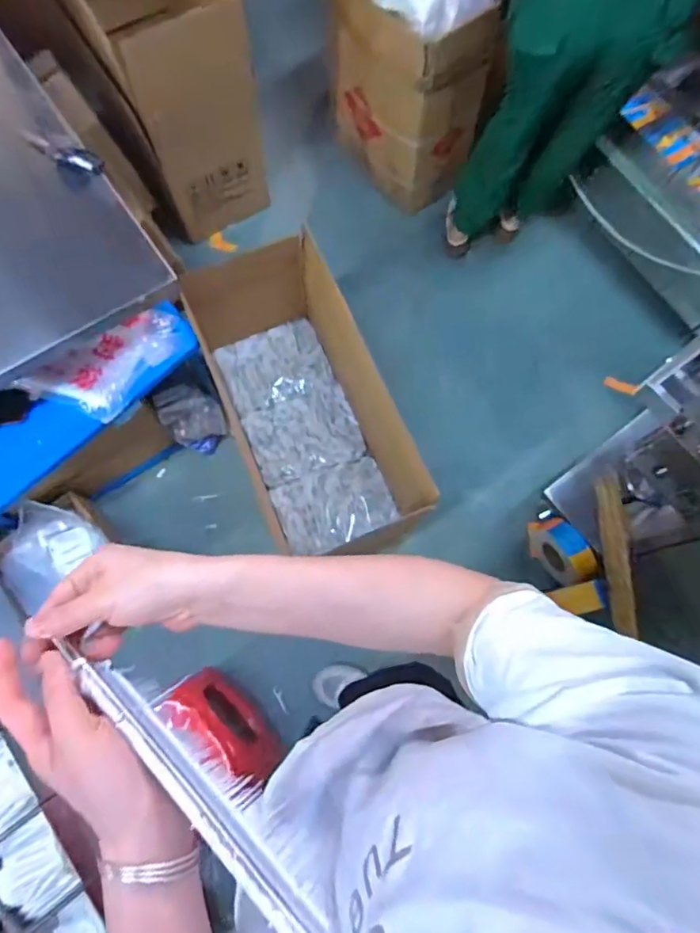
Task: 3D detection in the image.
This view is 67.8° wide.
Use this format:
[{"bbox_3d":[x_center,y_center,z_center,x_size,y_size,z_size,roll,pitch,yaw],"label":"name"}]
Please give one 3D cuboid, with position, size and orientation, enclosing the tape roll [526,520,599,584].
[{"bbox_3d":[0.532,0.209,1.319,0.097,0.139,0.172,-27,74,-9],"label":"tape roll"}]

